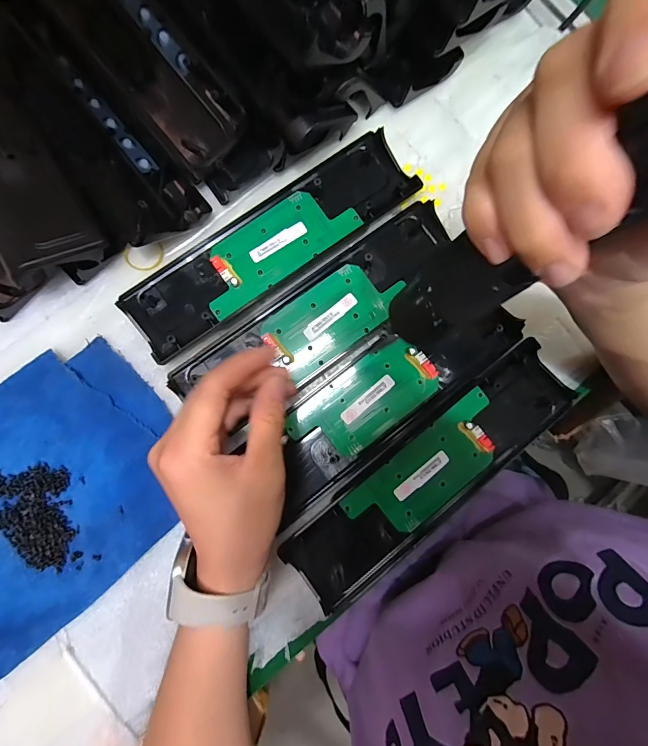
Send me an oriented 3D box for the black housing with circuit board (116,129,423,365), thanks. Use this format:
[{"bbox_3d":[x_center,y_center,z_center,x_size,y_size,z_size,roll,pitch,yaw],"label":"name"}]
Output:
[{"bbox_3d":[-0.041,-0.104,0.307,0.244,0.020,0.065,-36,86,-5],"label":"black housing with circuit board"}]

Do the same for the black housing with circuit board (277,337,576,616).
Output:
[{"bbox_3d":[0.084,0.078,0.291,0.245,0.028,0.064,-38,87,-5],"label":"black housing with circuit board"}]

